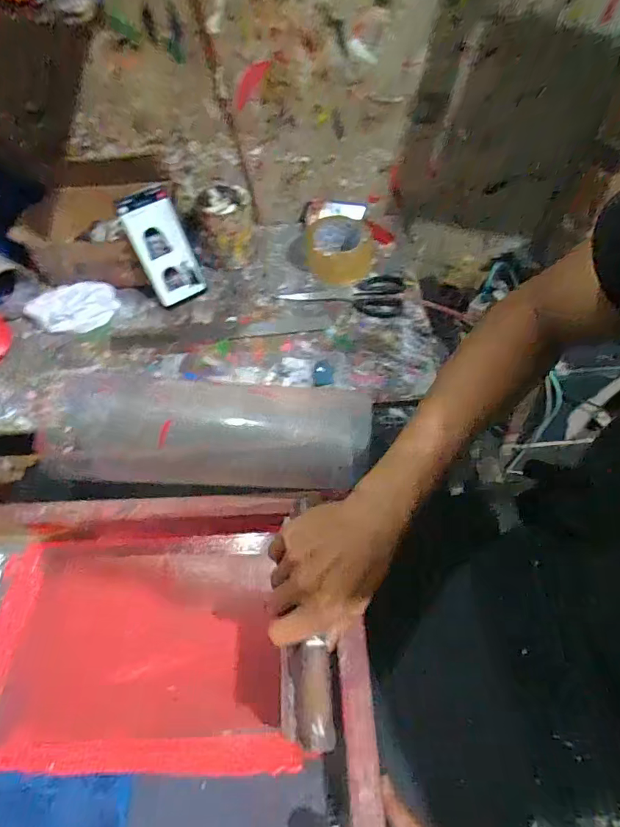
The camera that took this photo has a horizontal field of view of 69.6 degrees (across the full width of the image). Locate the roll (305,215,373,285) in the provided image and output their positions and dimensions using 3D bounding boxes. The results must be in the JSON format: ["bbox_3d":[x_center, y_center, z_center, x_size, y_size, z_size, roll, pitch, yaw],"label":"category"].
[{"bbox_3d":[0.046,-0.255,0.693,0.106,0.043,0.099,0,56,3],"label":"roll"}]

